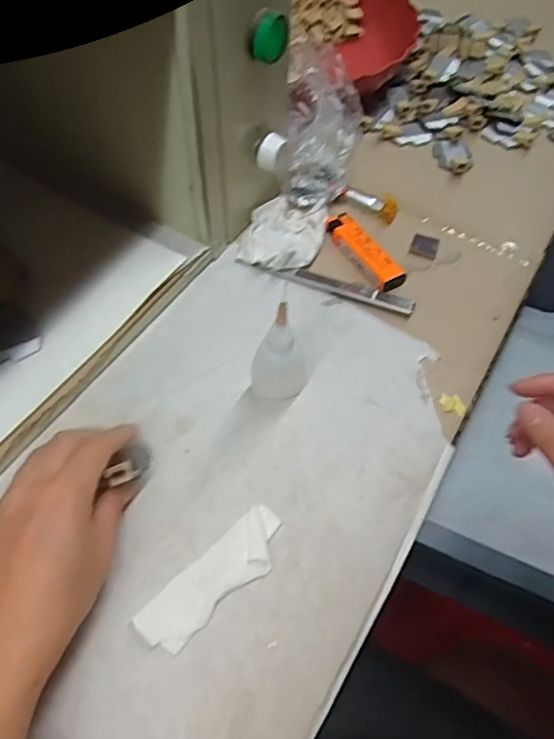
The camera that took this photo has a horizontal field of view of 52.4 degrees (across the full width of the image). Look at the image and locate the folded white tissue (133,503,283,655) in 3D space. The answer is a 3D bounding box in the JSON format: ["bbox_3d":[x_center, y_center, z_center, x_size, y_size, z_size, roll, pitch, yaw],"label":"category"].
[{"bbox_3d":[-0.033,0.114,0.309,0.092,0.005,0.031,-38,65,-24],"label":"folded white tissue"}]

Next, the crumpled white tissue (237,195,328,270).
[{"bbox_3d":[0.006,-0.111,0.450,0.060,0.015,0.075,15,57,8],"label":"crumpled white tissue"}]

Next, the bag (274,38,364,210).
[{"bbox_3d":[0.035,-0.203,0.463,0.073,0.061,0.129,7,89,0],"label":"bag"}]

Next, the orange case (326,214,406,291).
[{"bbox_3d":[0.068,-0.095,0.444,0.025,0.009,0.081,-27,61,-18],"label":"orange case"}]

